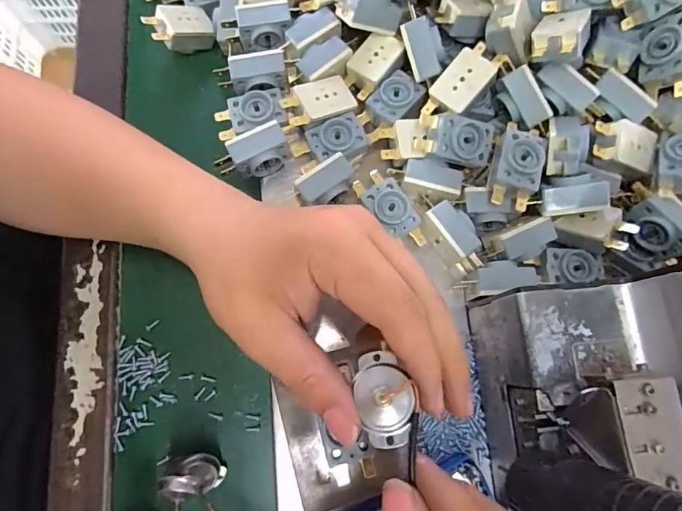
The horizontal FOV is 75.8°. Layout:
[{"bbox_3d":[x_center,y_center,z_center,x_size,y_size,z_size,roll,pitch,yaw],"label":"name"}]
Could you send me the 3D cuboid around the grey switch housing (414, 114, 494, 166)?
[{"bbox_3d":[0.071,-0.073,0.275,0.047,0.012,0.027,5,112,-9],"label":"grey switch housing"}]

